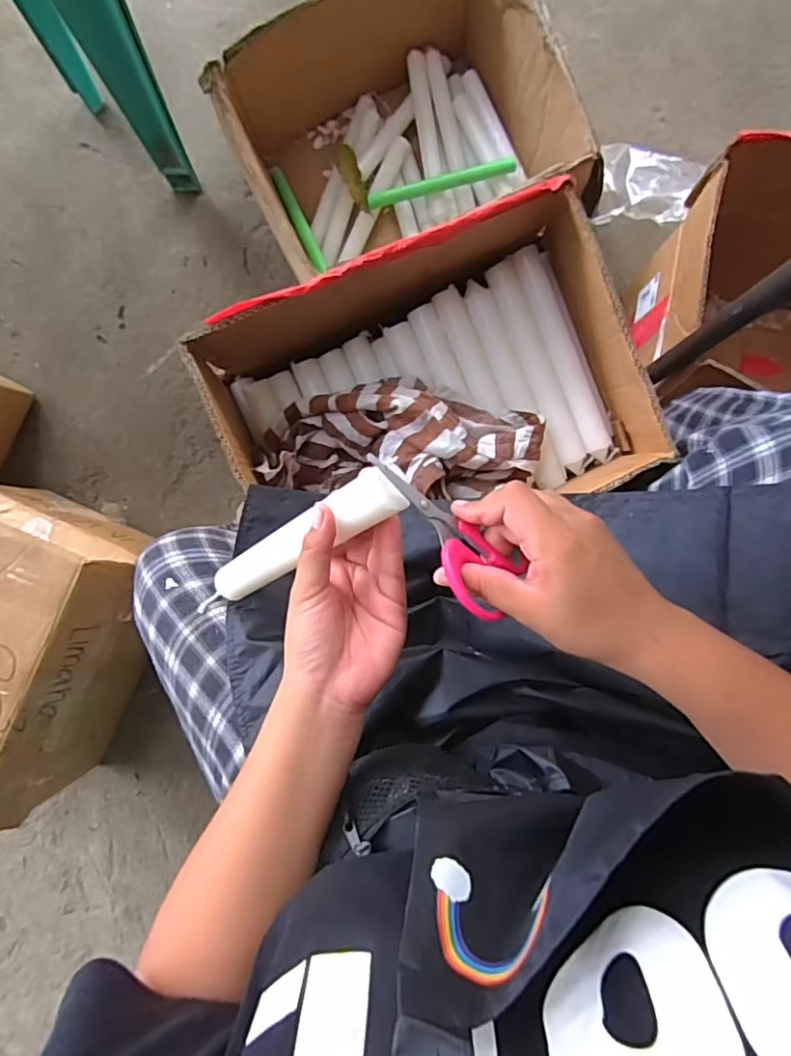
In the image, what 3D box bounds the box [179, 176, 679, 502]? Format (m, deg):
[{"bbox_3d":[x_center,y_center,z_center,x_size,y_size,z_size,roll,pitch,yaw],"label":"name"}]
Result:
[{"bbox_3d":[0.030,-0.116,0.536,0.359,0.143,0.243,-23,87,3],"label":"box"}]

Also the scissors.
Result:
[{"bbox_3d":[0.027,0.001,0.320,0.038,0.017,0.113,-42,95,2],"label":"scissors"}]

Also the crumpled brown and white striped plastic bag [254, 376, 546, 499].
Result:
[{"bbox_3d":[0.006,-0.088,0.562,0.268,0.066,0.108,3,89,4],"label":"crumpled brown and white striped plastic bag"}]

